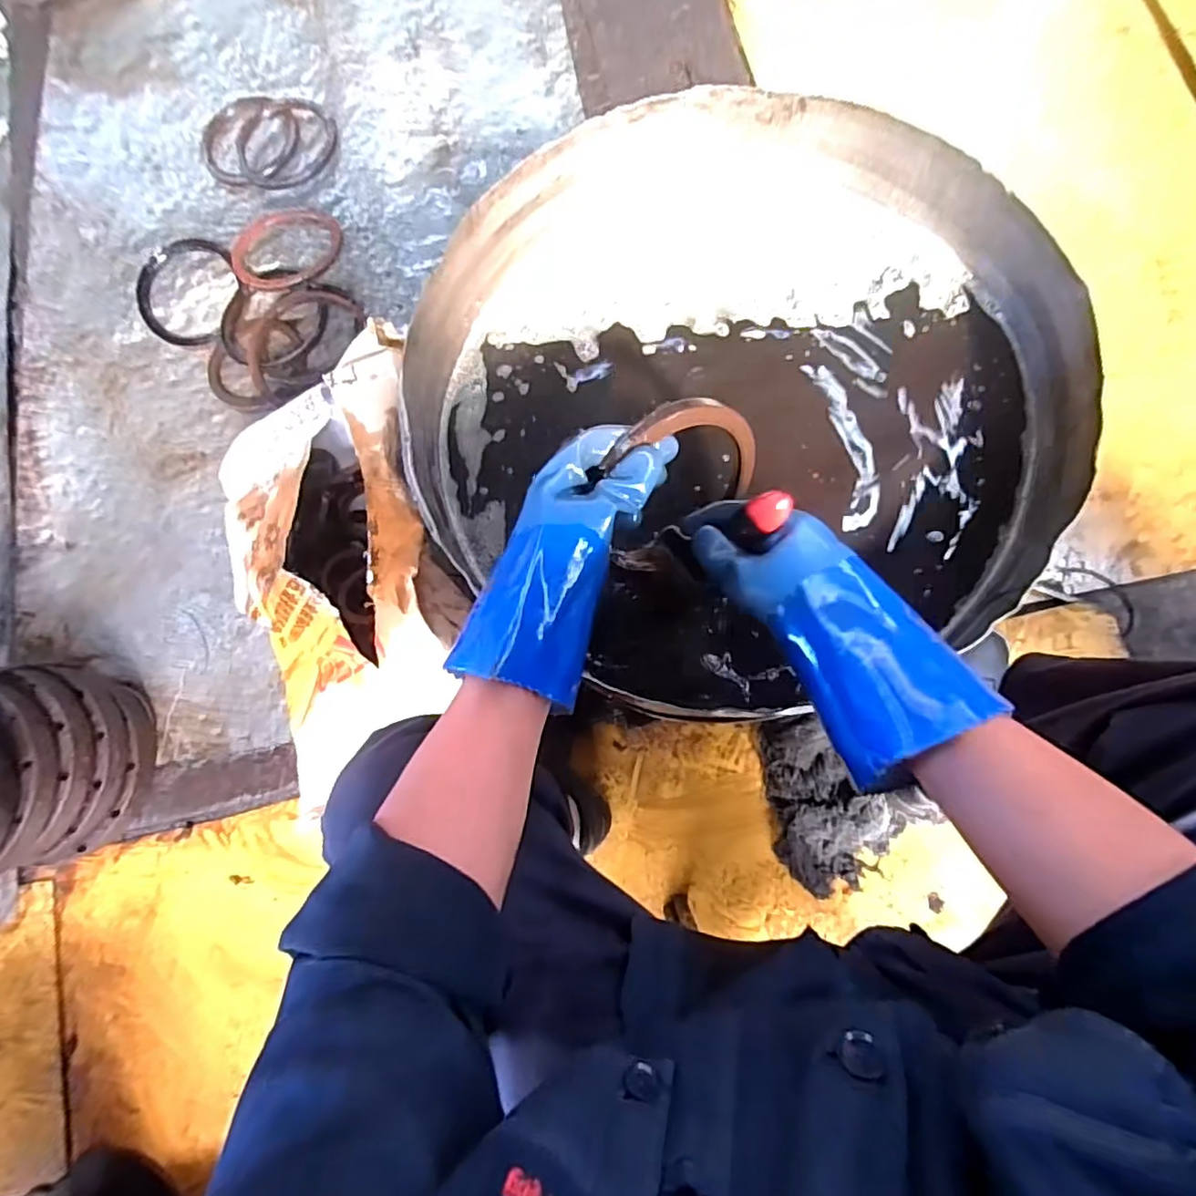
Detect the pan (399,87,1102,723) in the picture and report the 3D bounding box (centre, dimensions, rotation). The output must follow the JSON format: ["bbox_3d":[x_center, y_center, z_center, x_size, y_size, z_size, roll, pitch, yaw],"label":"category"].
[{"bbox_3d":[0.131,-0.189,0.540,0.538,0.103,0.533,-1,78,4],"label":"pan"}]

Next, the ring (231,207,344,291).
[{"bbox_3d":[-0.487,-0.556,0.938,0.168,0.019,0.159,-1,78,4],"label":"ring"}]

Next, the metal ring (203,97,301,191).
[{"bbox_3d":[-0.579,-0.757,1.000,0.164,0.011,0.164,-1,78,4],"label":"metal ring"}]

